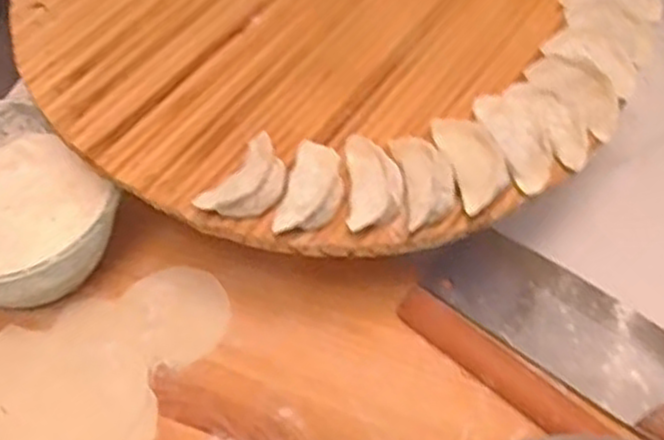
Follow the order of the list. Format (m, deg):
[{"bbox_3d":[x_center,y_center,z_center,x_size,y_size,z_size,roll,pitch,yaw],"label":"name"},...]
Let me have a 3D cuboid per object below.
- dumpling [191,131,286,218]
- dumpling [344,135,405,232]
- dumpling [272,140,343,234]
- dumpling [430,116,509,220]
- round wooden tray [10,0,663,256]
[{"bbox_3d":[-0.051,-0.021,0.469,0.034,0.024,0.058,32,60,19],"label":"dumpling"},{"bbox_3d":[0.026,-0.024,0.471,0.034,0.029,0.065,0,55,-2],"label":"dumpling"},{"bbox_3d":[-0.012,-0.019,0.469,0.034,0.023,0.066,13,56,7],"label":"dumpling"},{"bbox_3d":[0.089,-0.037,0.487,0.034,0.021,0.068,-14,57,-11],"label":"dumpling"},{"bbox_3d":[0.007,-0.172,0.583,0.454,0.043,0.437,1,55,-1],"label":"round wooden tray"}]

